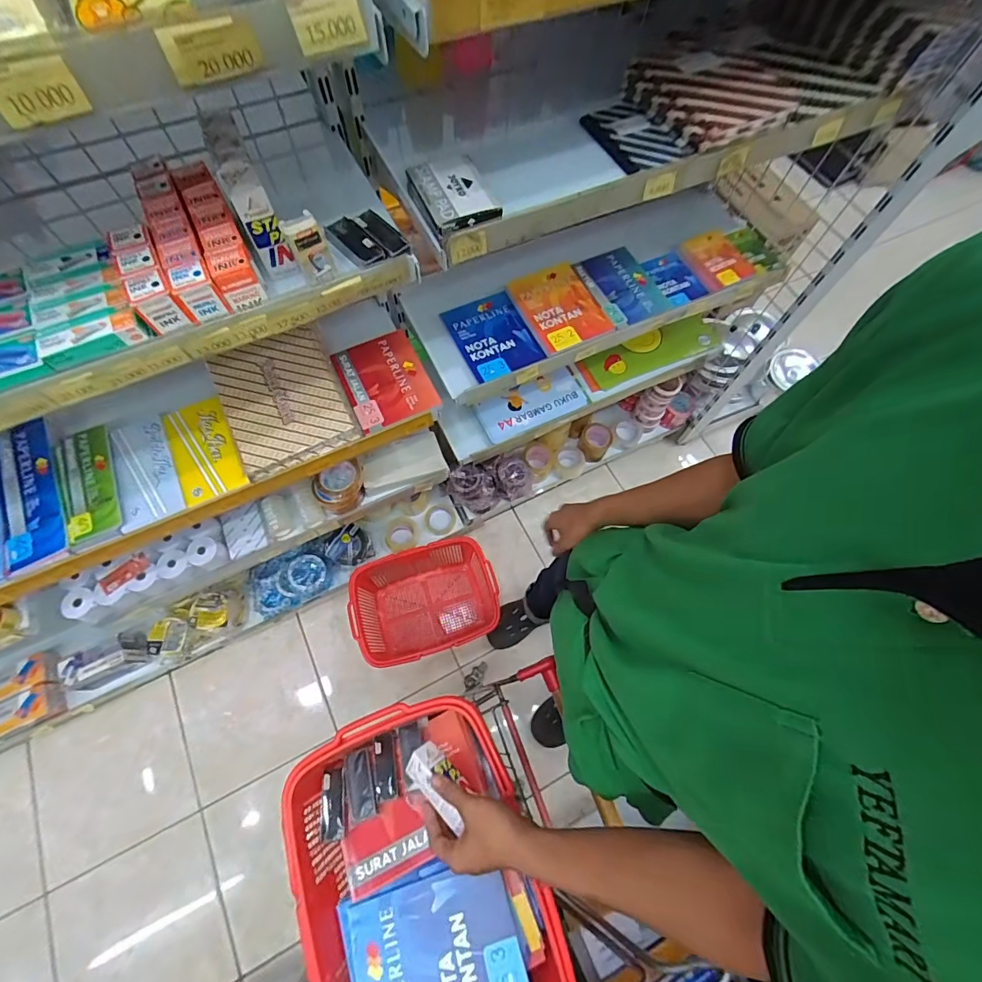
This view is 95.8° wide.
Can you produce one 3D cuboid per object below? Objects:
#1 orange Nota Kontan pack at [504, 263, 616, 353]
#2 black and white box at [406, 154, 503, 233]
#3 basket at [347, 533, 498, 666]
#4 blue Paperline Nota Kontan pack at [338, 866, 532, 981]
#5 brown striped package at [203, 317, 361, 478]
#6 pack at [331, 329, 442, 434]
[{"bbox_3d":[0.148,-0.399,0.949,0.153,0.033,0.203,-25,70,-11],"label":"orange Nota Kontan pack"},{"bbox_3d":[-0.049,-0.392,0.582,0.095,0.018,0.123,-23,70,-10],"label":"black and white box"},{"bbox_3d":[-0.193,0.326,1.322,0.399,0.207,0.301,-15,69,-8],"label":"basket"},{"bbox_3d":[-0.072,0.584,0.556,0.215,0.037,0.163,-14,69,-7],"label":"blue Paperline Nota Kontan pack"},{"bbox_3d":[-0.395,-0.181,0.837,0.210,0.027,0.278,-24,70,-11],"label":"brown striped package"},{"bbox_3d":[-0.209,-0.220,0.882,0.154,0.024,0.201,-24,70,-11],"label":"pack"}]

